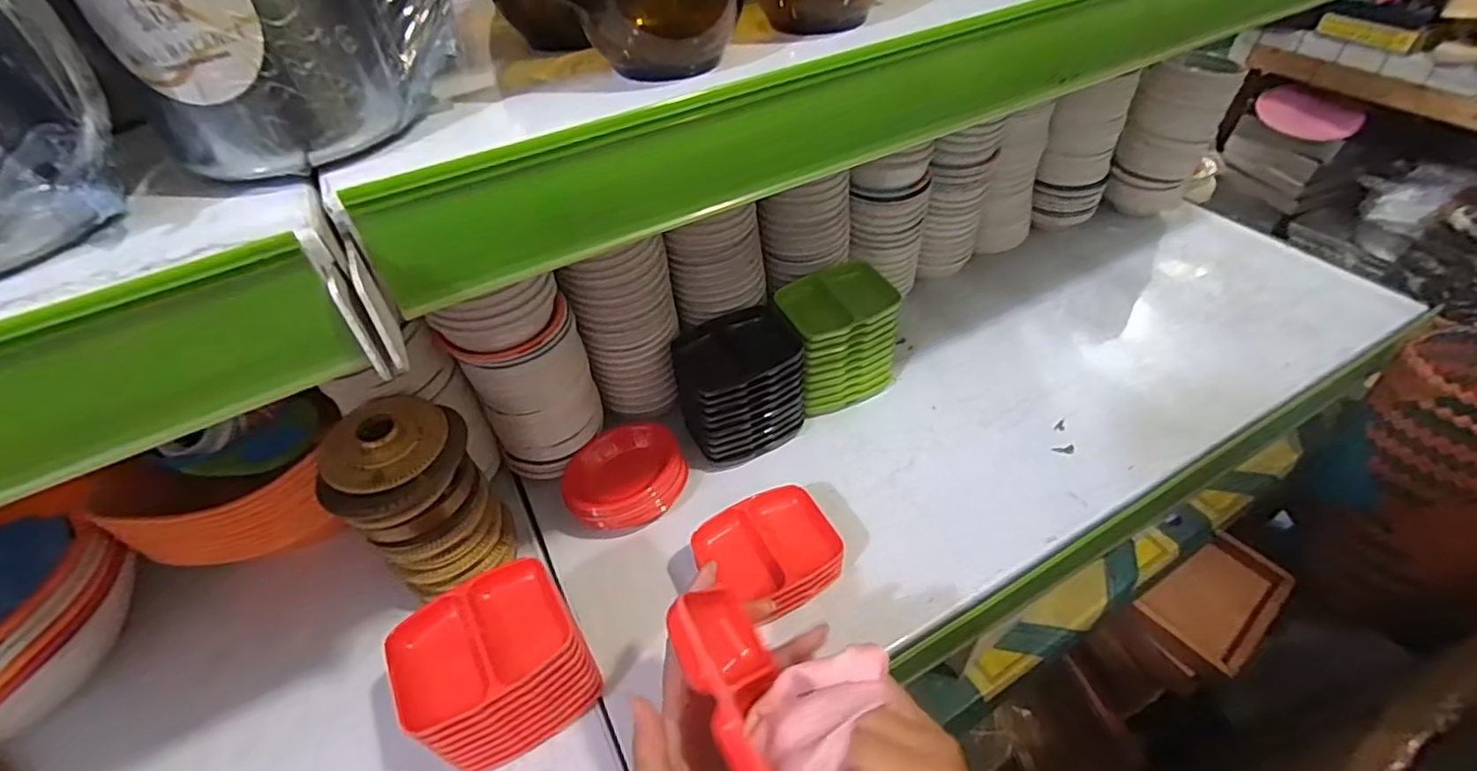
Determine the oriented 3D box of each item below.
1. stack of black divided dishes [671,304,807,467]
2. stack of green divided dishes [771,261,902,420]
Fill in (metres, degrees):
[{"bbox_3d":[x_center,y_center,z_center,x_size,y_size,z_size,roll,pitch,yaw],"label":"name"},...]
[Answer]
[{"bbox_3d":[0.002,0.000,0.546,0.107,0.116,0.090,-13,46,-7],"label":"stack of black divided dishes"},{"bbox_3d":[0.090,-0.042,0.583,0.096,0.112,0.074,-19,47,-13],"label":"stack of green divided dishes"}]

